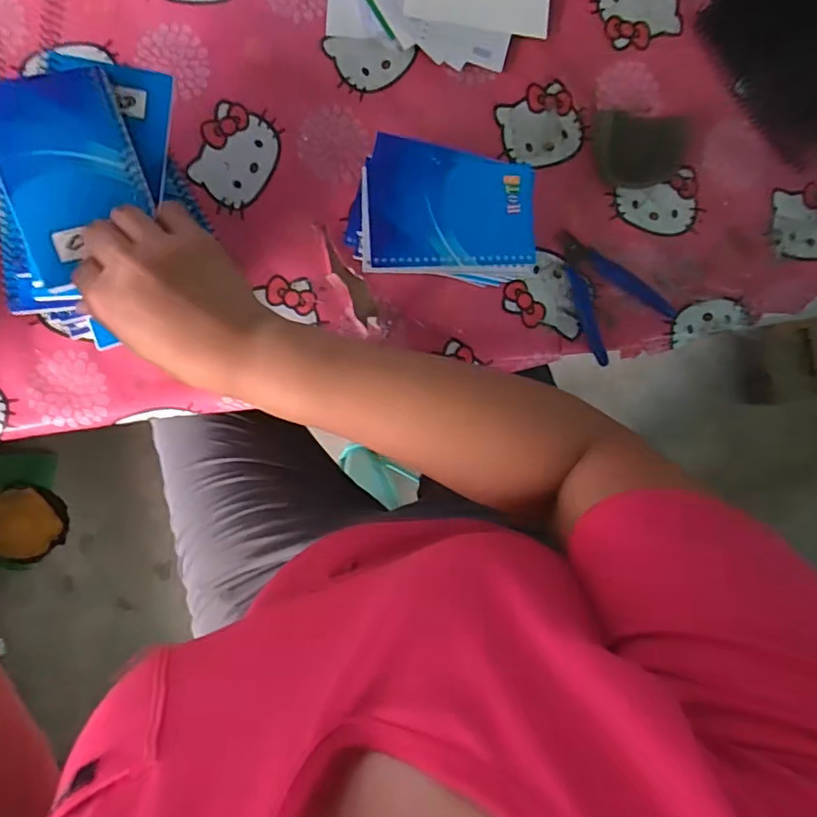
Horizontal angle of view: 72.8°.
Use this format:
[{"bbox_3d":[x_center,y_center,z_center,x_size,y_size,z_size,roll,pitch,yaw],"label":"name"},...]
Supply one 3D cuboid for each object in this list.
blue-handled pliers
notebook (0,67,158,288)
[{"bbox_3d":[0.175,-0.111,0.505,0.084,0.011,0.119,-36,92,-5],"label":"blue-handled pliers"},{"bbox_3d":[-0.223,-0.153,0.366,0.086,0.011,0.122,-19,106,-14],"label":"notebook"}]

